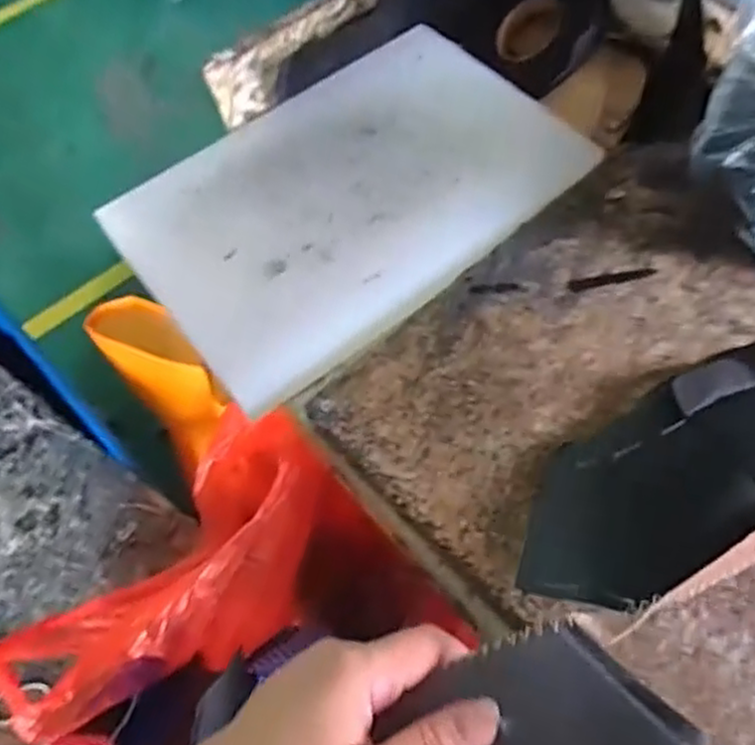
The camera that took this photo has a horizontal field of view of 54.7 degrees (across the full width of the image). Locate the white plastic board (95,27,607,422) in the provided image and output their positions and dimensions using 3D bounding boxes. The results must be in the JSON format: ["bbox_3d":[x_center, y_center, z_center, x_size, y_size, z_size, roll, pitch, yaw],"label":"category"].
[{"bbox_3d":[-0.017,-0.123,0.498,0.290,0.016,0.201,-35,62,-16],"label":"white plastic board"}]

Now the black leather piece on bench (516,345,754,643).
[{"bbox_3d":[0.196,0.025,0.358,0.277,0.046,0.093,-29,61,-13],"label":"black leather piece on bench"}]

